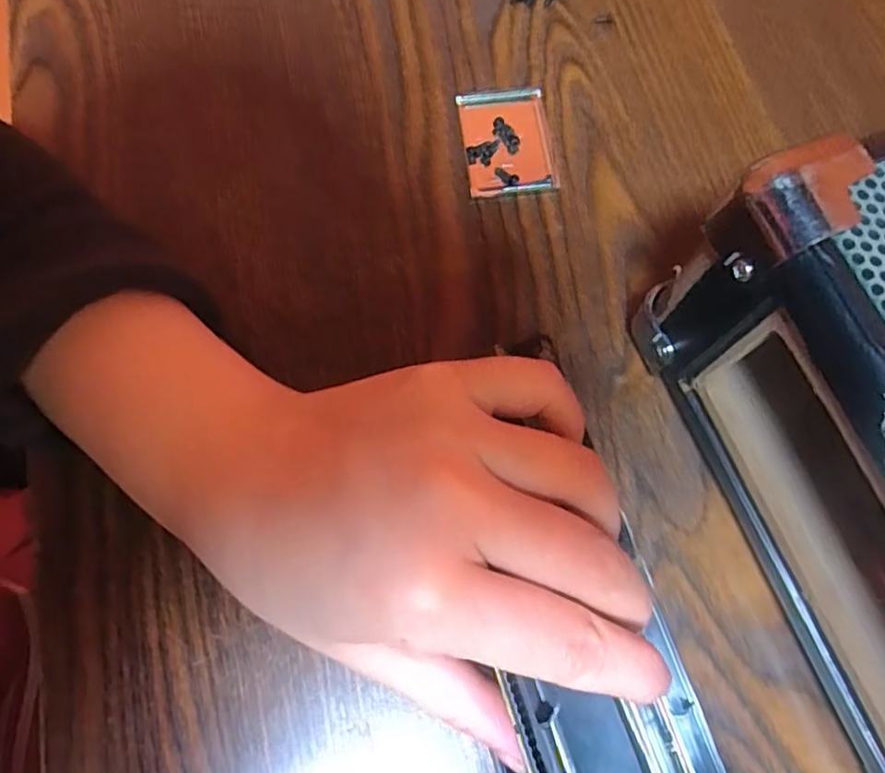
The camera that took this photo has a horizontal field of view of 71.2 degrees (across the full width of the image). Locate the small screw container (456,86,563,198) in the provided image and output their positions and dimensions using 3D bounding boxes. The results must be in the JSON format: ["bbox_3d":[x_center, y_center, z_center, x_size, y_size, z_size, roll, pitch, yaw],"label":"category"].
[{"bbox_3d":[0.028,-0.106,0.266,0.037,0.005,0.051,-7,73,-2],"label":"small screw container"}]

